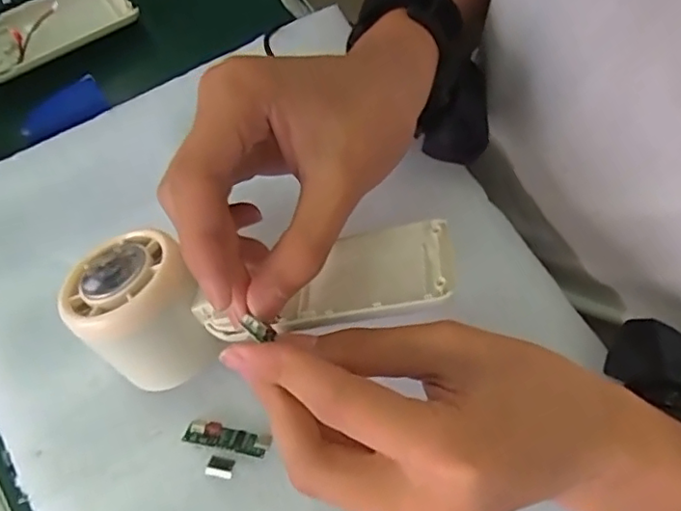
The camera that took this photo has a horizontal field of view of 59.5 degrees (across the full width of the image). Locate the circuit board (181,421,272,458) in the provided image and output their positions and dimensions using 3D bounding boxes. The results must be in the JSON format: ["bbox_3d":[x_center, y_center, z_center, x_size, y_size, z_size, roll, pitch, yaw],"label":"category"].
[{"bbox_3d":[-0.052,0.085,0.277,0.039,0.010,0.010,11,69,3],"label":"circuit board"}]

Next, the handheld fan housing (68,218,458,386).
[{"bbox_3d":[-0.035,0.009,0.252,0.161,0.048,0.064,-11,69,-1],"label":"handheld fan housing"}]

